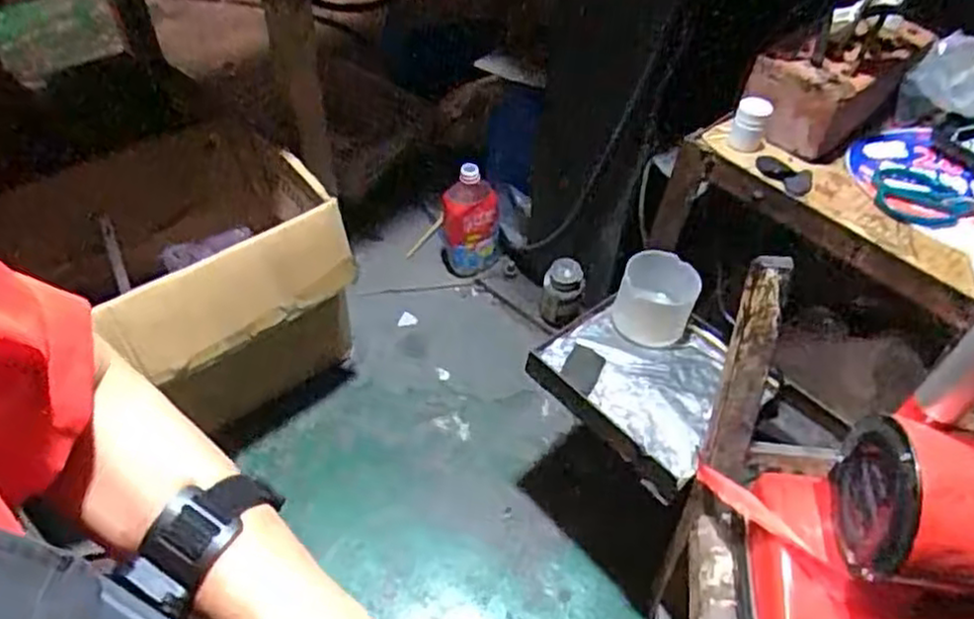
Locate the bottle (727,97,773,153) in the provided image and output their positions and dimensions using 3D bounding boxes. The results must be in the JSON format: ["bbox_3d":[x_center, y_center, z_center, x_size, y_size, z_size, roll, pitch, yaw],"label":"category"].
[{"bbox_3d":[0.285,-0.201,0.768,0.034,0.051,0.032,21,51,13],"label":"bottle"}]

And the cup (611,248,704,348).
[{"bbox_3d":[0.205,-0.012,0.863,0.089,0.075,0.087,19,50,12],"label":"cup"}]

